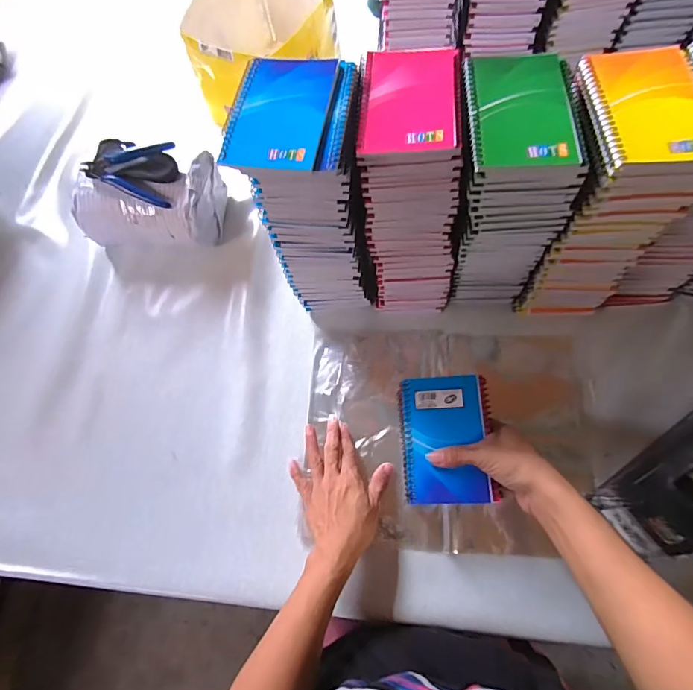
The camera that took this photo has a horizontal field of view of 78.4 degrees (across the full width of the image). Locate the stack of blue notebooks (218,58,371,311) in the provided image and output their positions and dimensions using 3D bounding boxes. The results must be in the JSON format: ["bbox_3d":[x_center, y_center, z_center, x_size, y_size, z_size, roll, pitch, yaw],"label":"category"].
[{"bbox_3d":[-0.032,-0.150,0.489,0.109,0.267,0.127,7,69,8],"label":"stack of blue notebooks"}]

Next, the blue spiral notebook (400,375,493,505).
[{"bbox_3d":[0.102,0.098,0.448,0.084,0.008,0.130,-4,74,11],"label":"blue spiral notebook"}]

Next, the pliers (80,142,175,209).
[{"bbox_3d":[-0.278,-0.235,0.566,0.117,0.036,0.073,18,71,12],"label":"pliers"}]

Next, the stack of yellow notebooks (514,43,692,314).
[{"bbox_3d":[0.262,-0.150,0.458,0.094,0.242,0.134,-2,68,5],"label":"stack of yellow notebooks"}]

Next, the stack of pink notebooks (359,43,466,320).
[{"bbox_3d":[0.072,-0.160,0.491,0.101,0.267,0.131,1,68,6],"label":"stack of pink notebooks"}]

